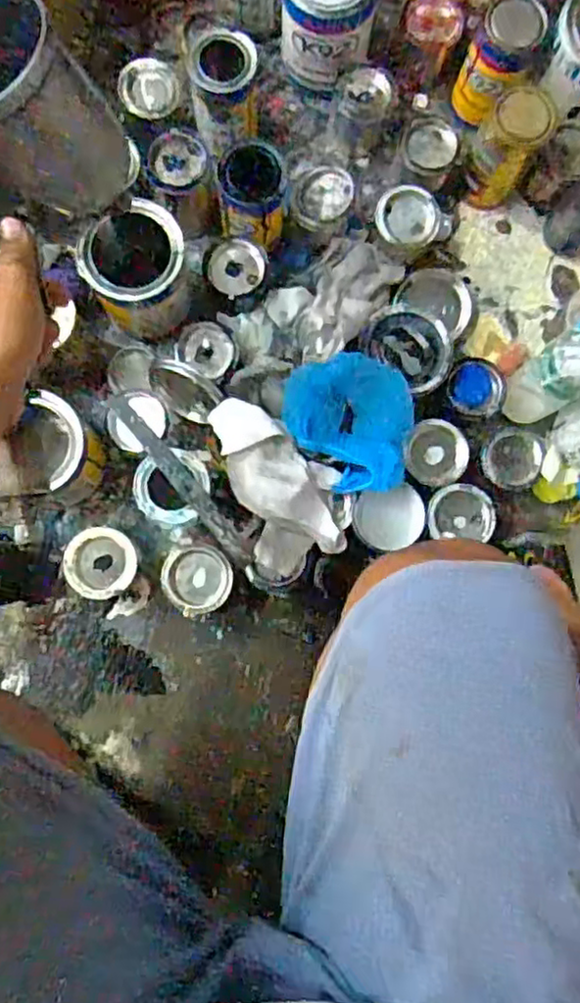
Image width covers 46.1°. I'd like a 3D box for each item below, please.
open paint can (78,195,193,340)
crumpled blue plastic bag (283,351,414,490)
[{"bbox_3d":[-0.160,-0.241,0.720,0.111,0.092,0.108,-36,87,-7],"label":"open paint can"},{"bbox_3d":[0.059,-0.082,0.697,0.136,0.034,0.134,14,83,-2],"label":"crumpled blue plastic bag"}]

